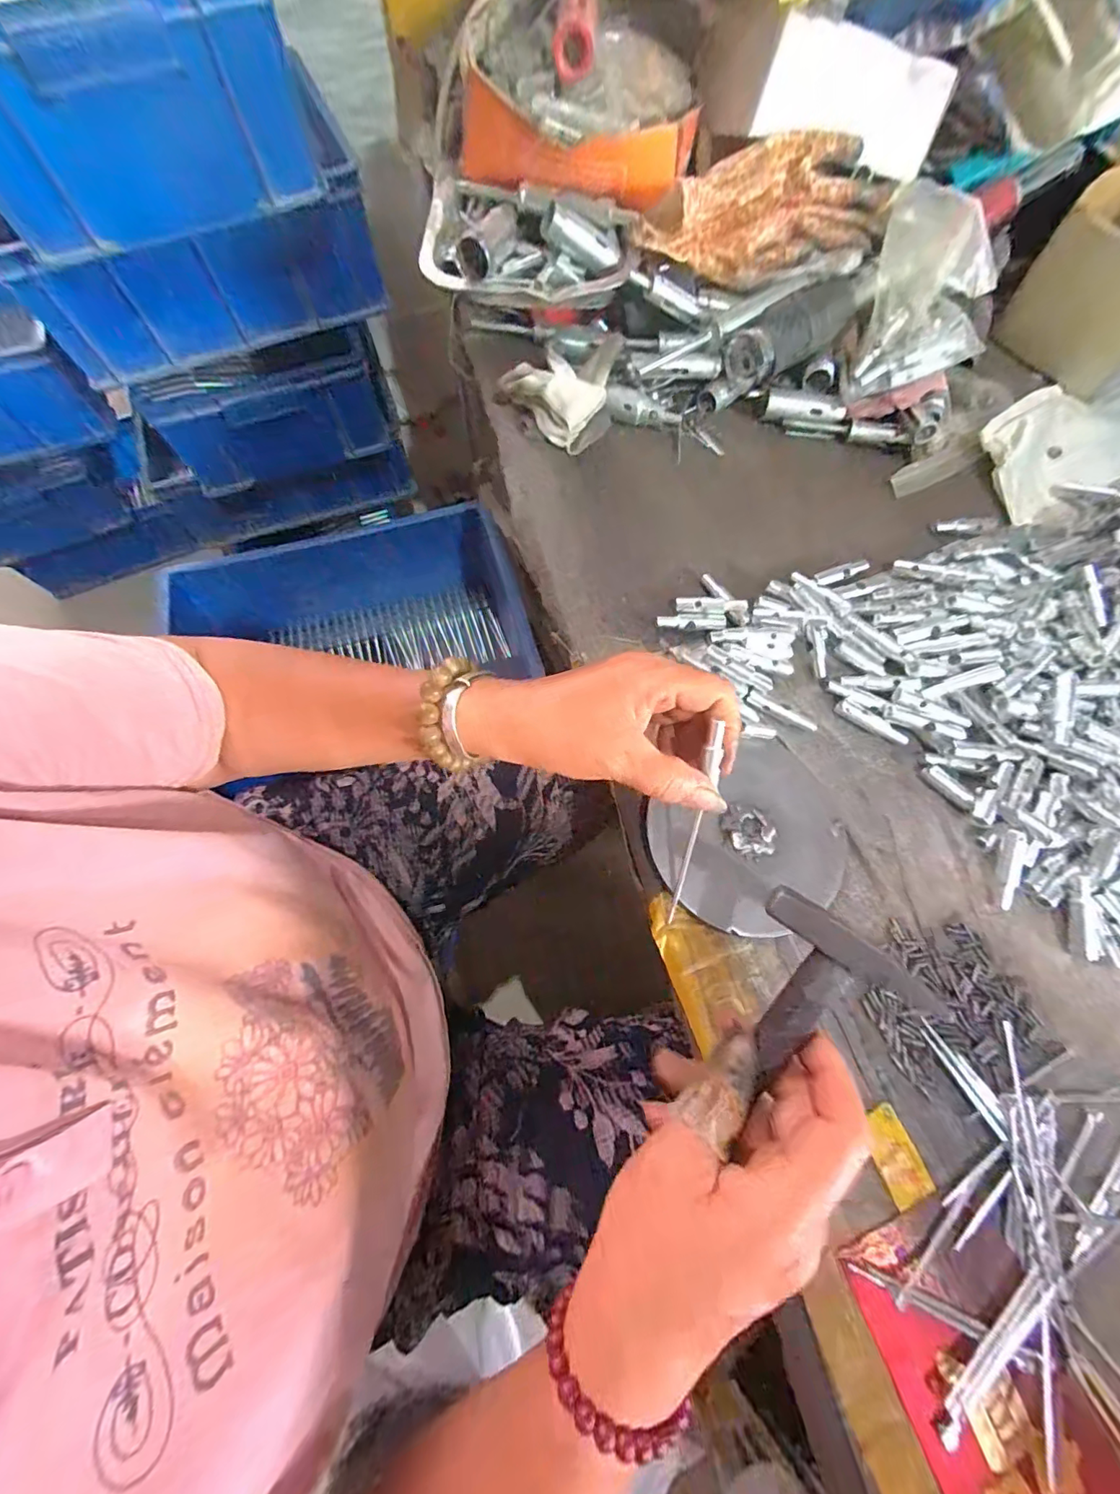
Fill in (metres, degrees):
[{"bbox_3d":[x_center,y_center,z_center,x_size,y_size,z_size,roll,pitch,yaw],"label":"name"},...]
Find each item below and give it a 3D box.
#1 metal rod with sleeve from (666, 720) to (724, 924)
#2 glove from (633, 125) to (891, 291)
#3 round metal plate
[{"bbox_3d":[0.077,0.048,0.293,0.010,0.012,0.123,8,113,0],"label":"metal rod with sleeve"},{"bbox_3d":[0.171,-0.431,0.415,0.218,0.054,0.091,-20,73,-8],"label":"glove"},{"bbox_3d":[0.121,0.058,0.325,0.123,0.017,0.108,-20,74,-9],"label":"round metal plate"}]

